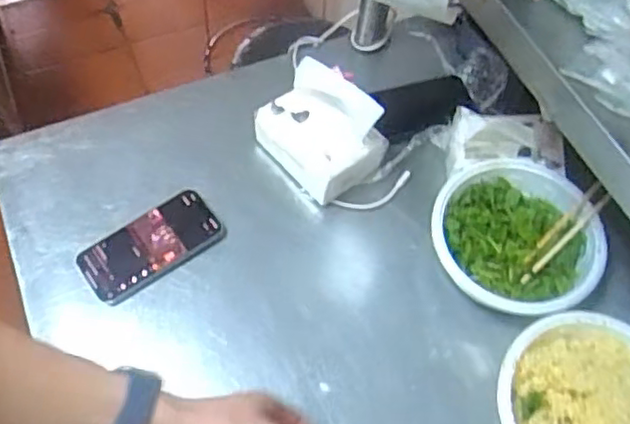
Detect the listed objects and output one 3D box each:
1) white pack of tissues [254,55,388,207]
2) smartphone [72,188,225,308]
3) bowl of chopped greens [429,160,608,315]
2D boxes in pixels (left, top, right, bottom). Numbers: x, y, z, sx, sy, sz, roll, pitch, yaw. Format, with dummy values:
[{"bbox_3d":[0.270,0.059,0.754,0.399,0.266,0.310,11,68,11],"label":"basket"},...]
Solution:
[{"bbox_3d":[0.004,-0.088,0.702,0.124,0.100,0.087,40,65,19],"label":"white pack of tissues"},{"bbox_3d":[-0.169,0.035,0.670,0.144,0.012,0.072,-29,65,-19],"label":"smartphone"},{"bbox_3d":[0.206,0.027,0.661,0.155,0.051,0.162,1,59,-2],"label":"bowl of chopped greens"}]

